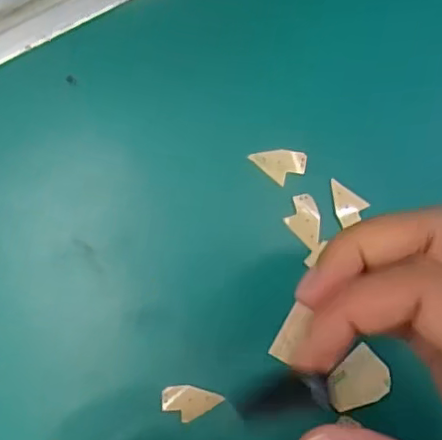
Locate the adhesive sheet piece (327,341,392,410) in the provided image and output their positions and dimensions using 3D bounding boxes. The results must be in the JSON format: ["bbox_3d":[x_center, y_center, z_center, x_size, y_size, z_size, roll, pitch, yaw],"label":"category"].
[{"bbox_3d":[0.062,0.073,0.269,0.029,0.004,0.022,-39,86,-4],"label":"adhesive sheet piece"}]

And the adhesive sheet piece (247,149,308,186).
[{"bbox_3d":[0.027,-0.025,0.280,0.027,0.005,0.016,4,80,-2],"label":"adhesive sheet piece"}]

